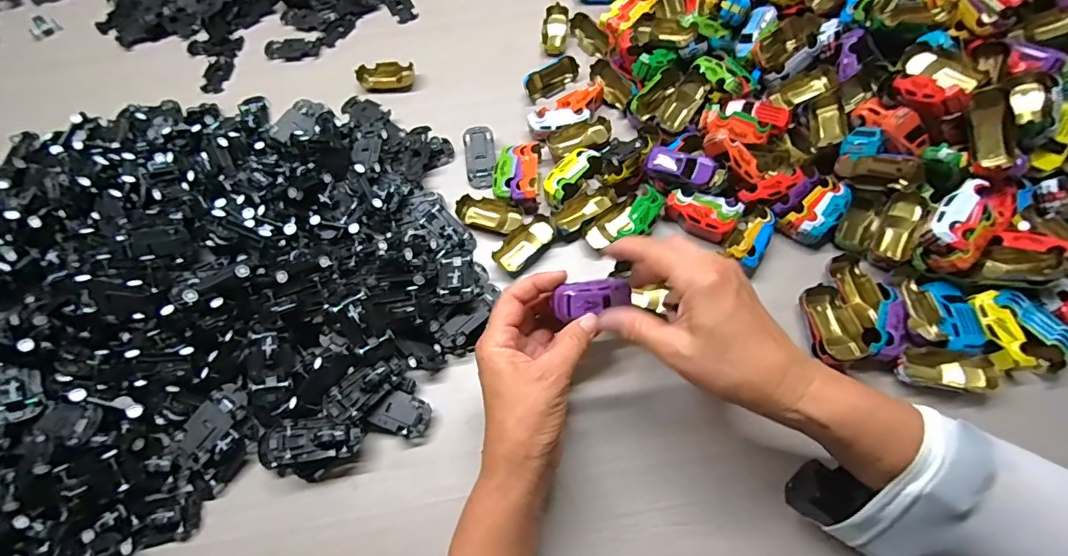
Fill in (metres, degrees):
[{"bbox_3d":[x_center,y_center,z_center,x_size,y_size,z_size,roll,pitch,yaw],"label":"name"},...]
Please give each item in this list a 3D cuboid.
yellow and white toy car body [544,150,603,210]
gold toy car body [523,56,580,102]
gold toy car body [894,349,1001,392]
[{"bbox_3d":[0.033,-0.099,0.470,0.028,0.021,0.067,35,71,18],"label":"yellow and white toy car body"},{"bbox_3d":[0.018,-0.219,0.528,0.067,0.019,0.028,-36,68,-13],"label":"gold toy car body"},{"bbox_3d":[0.313,0.070,0.374,0.068,0.021,0.029,5,65,5],"label":"gold toy car body"}]

